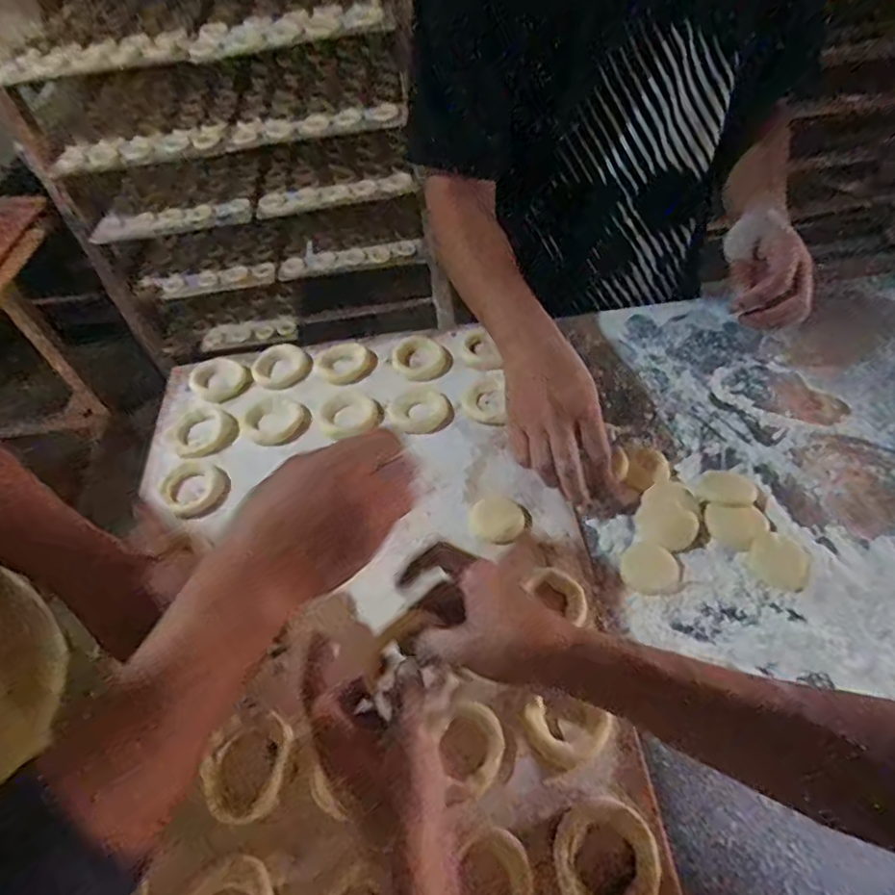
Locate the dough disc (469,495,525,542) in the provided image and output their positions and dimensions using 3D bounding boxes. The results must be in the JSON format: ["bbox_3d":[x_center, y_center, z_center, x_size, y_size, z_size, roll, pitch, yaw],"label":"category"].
[{"bbox_3d":[0.045,0.061,0.530,0.049,0.009,0.046,-3,52,3],"label":"dough disc"}]

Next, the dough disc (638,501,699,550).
[{"bbox_3d":[0.191,0.067,0.515,0.047,0.007,0.042,19,56,19],"label":"dough disc"}]

